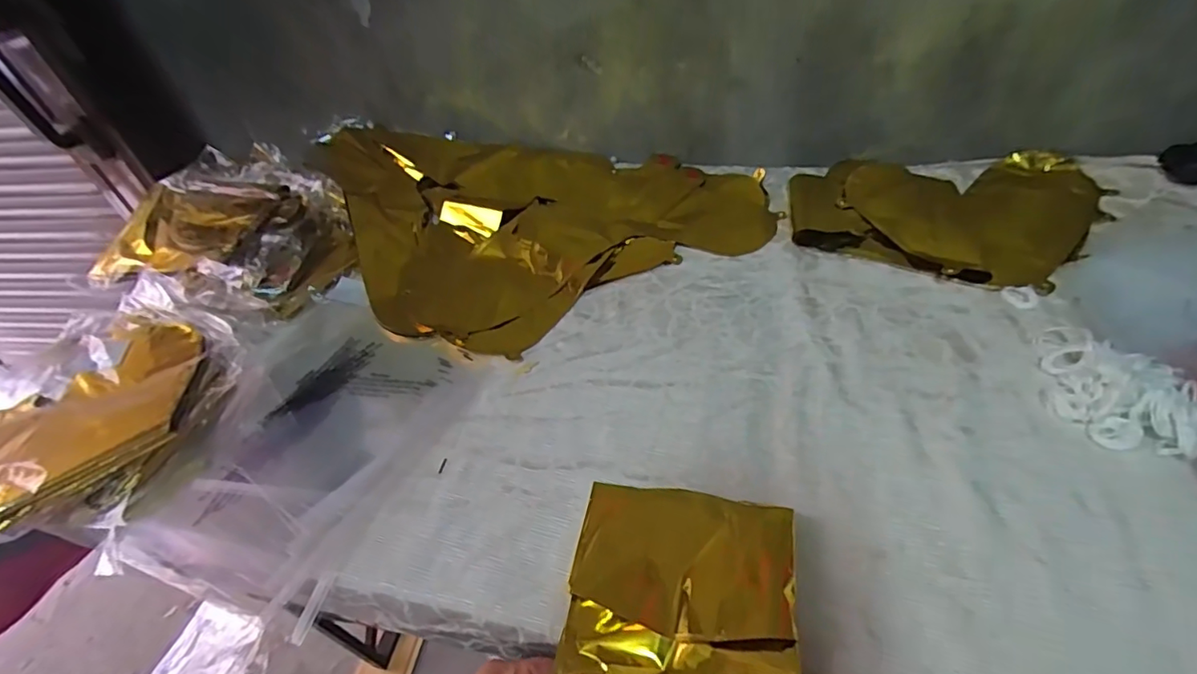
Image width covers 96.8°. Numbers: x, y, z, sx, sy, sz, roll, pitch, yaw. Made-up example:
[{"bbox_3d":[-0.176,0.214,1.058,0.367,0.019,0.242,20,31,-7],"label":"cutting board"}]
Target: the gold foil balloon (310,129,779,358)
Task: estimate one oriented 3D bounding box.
[{"bbox_3d":[-0.077,-0.135,0.628,0.557,0.063,0.375,3,50,4],"label":"gold foil balloon"}]

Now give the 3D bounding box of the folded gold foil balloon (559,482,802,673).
[{"bbox_3d":[0.042,0.186,0.299,0.131,0.034,0.208,6,46,11],"label":"folded gold foil balloon"}]

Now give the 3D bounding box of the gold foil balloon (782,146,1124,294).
[{"bbox_3d":[0.380,-0.148,0.599,0.291,0.027,0.253,20,50,24],"label":"gold foil balloon"}]

